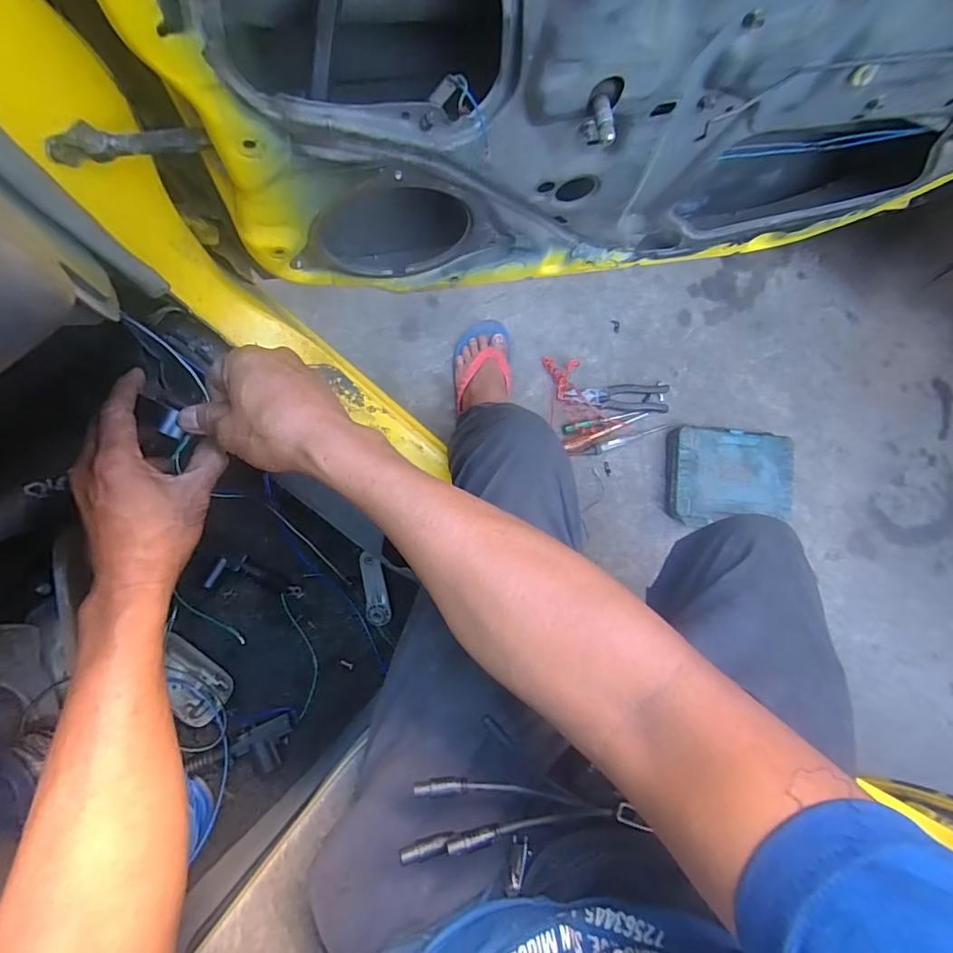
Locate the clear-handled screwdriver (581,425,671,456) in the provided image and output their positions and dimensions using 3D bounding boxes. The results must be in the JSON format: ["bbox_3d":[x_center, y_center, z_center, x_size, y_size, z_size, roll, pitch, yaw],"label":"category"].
[{"bbox_3d":[0.297,-0.074,0.985,0.193,0.018,0.018,-19,88,-9],"label":"clear-handled screwdriver"}]

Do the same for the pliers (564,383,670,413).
[{"bbox_3d":[0.274,-0.158,0.994,0.215,0.018,0.054,2,85,-8],"label":"pliers"}]

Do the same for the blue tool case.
[{"bbox_3d":[0.495,0.003,0.985,0.241,0.080,0.192,0,85,-8],"label":"blue tool case"}]

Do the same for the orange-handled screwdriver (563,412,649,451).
[{"bbox_3d":[0.253,-0.086,0.973,0.192,0.028,0.022,-19,88,-9],"label":"orange-handled screwdriver"}]

